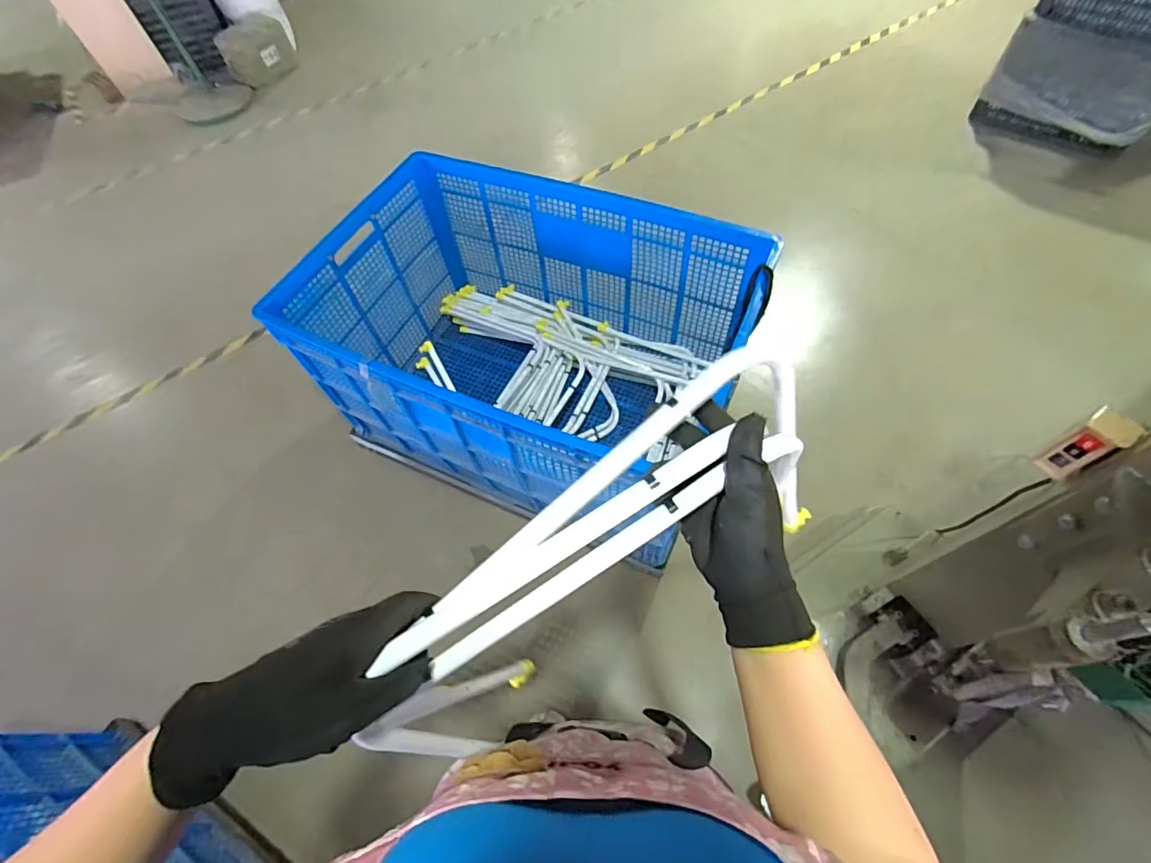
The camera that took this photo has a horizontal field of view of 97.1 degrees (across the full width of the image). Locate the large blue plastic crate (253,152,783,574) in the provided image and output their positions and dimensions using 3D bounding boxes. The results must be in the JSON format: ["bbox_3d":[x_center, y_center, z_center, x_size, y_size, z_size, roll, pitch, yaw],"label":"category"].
[{"bbox_3d":[-0.112,-0.215,1.404,1.044,0.575,0.696,20,63,15],"label":"large blue plastic crate"}]

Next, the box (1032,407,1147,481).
[{"bbox_3d":[0.684,0.021,0.684,0.037,0.133,0.047,-20,60,-7],"label":"box"}]

